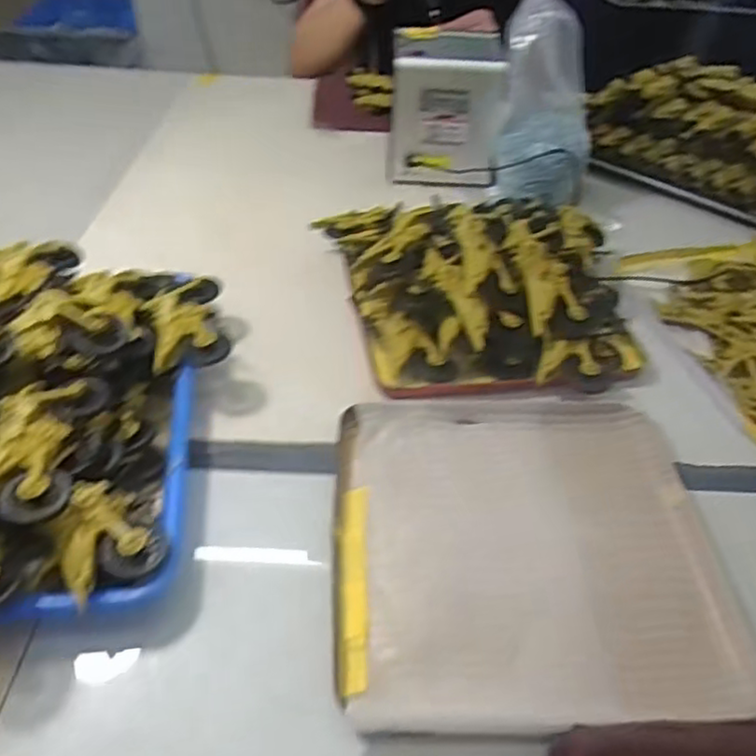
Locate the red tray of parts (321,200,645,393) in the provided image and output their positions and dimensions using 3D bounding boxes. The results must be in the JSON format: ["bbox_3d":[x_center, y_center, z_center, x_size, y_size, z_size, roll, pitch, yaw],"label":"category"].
[{"bbox_3d":[0.091,-0.096,0.611,0.281,0.085,0.238,2,42,-1],"label":"red tray of parts"}]

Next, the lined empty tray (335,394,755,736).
[{"bbox_3d":[0.097,0.102,0.451,0.244,0.014,0.248,0,42,-3],"label":"lined empty tray"}]

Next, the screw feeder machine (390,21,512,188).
[{"bbox_3d":[0.078,-0.325,0.814,0.123,0.135,0.121,1,42,-2],"label":"screw feeder machine"}]

